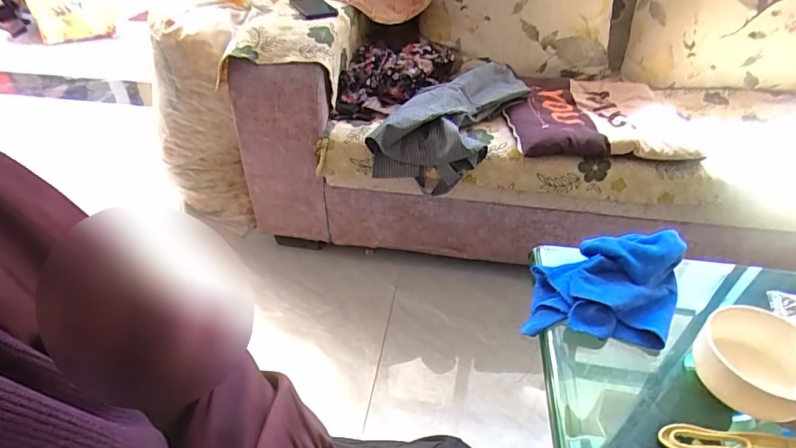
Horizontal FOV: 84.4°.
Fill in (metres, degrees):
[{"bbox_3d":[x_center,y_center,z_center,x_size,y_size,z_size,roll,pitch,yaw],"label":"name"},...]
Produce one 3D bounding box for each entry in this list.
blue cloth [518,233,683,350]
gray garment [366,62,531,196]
[{"bbox_3d":[0.258,0.075,0.541,0.196,0.067,0.136,4,40,5],"label":"blue cloth"},{"bbox_3d":[0.130,-0.232,1.025,0.222,0.150,0.397,20,44,23],"label":"gray garment"}]

